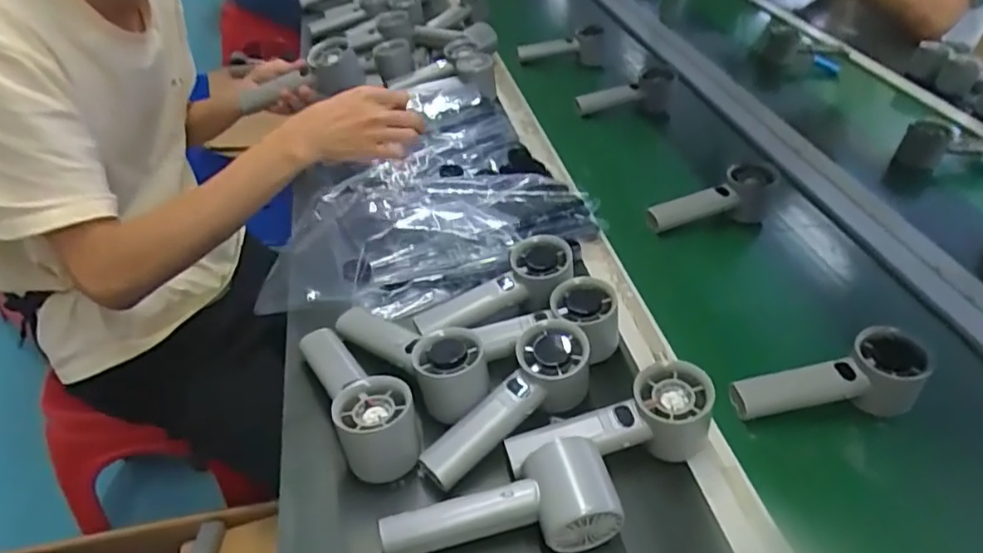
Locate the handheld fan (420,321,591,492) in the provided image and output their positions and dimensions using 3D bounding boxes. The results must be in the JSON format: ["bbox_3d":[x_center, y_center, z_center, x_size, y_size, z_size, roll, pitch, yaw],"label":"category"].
[{"bbox_3d":[0.014,0.103,0.487,0.157,0.052,0.059,-39,55,-20],"label":"handheld fan"}]

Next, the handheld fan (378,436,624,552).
[{"bbox_3d":[0.005,0.160,0.424,0.156,0.056,0.058,-13,41,-1],"label":"handheld fan"}]

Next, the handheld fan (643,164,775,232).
[{"bbox_3d":[0.257,-0.085,0.737,0.158,0.050,0.056,-17,42,-2],"label":"handheld fan"}]

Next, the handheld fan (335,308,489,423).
[{"bbox_3d":[-0.067,0.066,0.525,0.172,0.050,0.058,22,41,40],"label":"handheld fan"}]

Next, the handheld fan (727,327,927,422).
[{"bbox_3d":[0.280,0.091,0.526,0.152,0.055,0.047,-12,41,1],"label":"handheld fan"}]

